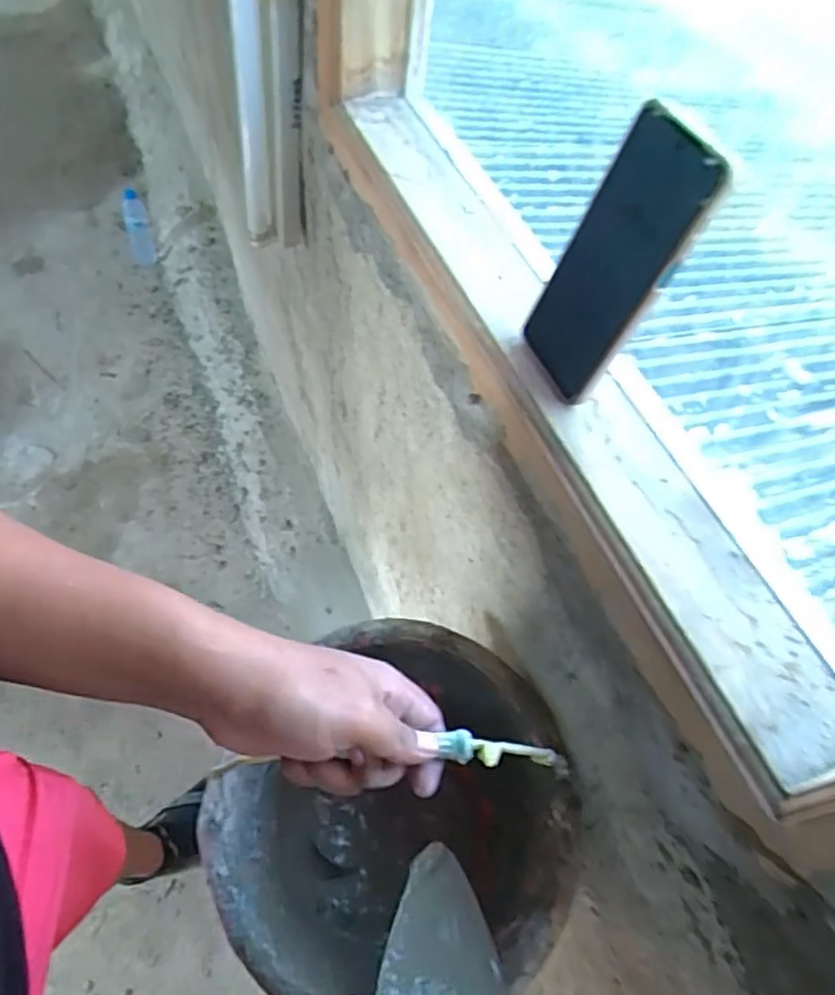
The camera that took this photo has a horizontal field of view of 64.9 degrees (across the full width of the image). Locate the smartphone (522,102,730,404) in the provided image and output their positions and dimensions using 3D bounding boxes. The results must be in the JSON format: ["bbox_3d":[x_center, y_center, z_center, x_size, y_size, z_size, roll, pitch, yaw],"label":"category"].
[{"bbox_3d":[0.117,-0.137,0.398,0.009,0.169,0.074,-14,63,-29],"label":"smartphone"}]

